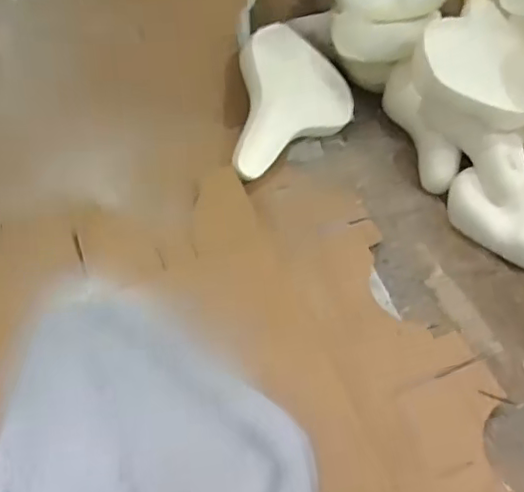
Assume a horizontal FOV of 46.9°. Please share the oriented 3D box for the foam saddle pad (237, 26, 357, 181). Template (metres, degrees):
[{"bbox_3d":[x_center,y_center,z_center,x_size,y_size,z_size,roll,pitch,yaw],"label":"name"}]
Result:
[{"bbox_3d":[0.020,-0.226,0.905,0.222,0.040,0.181,-32,93,-19],"label":"foam saddle pad"}]

